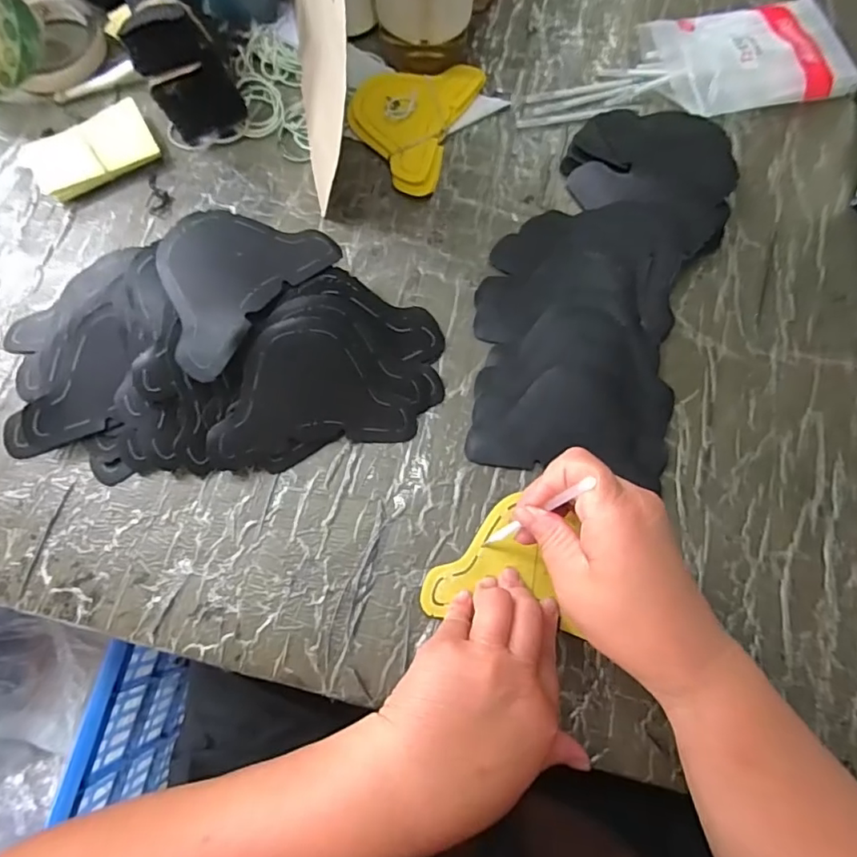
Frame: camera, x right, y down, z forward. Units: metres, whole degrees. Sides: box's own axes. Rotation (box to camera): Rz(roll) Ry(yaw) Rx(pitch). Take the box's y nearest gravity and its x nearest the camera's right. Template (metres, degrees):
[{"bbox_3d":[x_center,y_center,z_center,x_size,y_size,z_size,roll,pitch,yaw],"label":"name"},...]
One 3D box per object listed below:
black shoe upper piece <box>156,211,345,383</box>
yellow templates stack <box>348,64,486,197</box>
[{"bbox_3d":[-0.132,-0.103,0.355,0.082,0.021,0.128,37,73,10],"label":"black shoe upper piece"},{"bbox_3d":[-0.021,-0.267,0.462,0.097,0.019,0.133,21,71,5],"label":"yellow templates stack"}]

